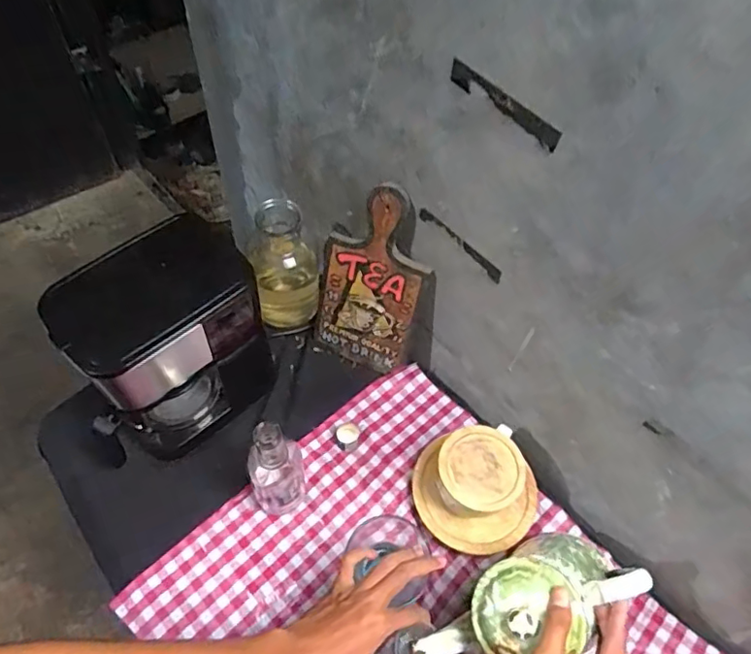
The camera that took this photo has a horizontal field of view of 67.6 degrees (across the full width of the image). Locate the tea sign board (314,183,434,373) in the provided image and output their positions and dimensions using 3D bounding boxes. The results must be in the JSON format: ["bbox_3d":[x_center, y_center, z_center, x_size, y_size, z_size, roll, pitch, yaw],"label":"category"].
[{"bbox_3d":[-0.004,-0.056,0.749,0.142,0.279,0.013,26,42,9],"label":"tea sign board"}]

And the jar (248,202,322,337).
[{"bbox_3d":[-0.130,-0.082,0.810,0.091,0.196,0.084,1,53,-1],"label":"jar"}]

